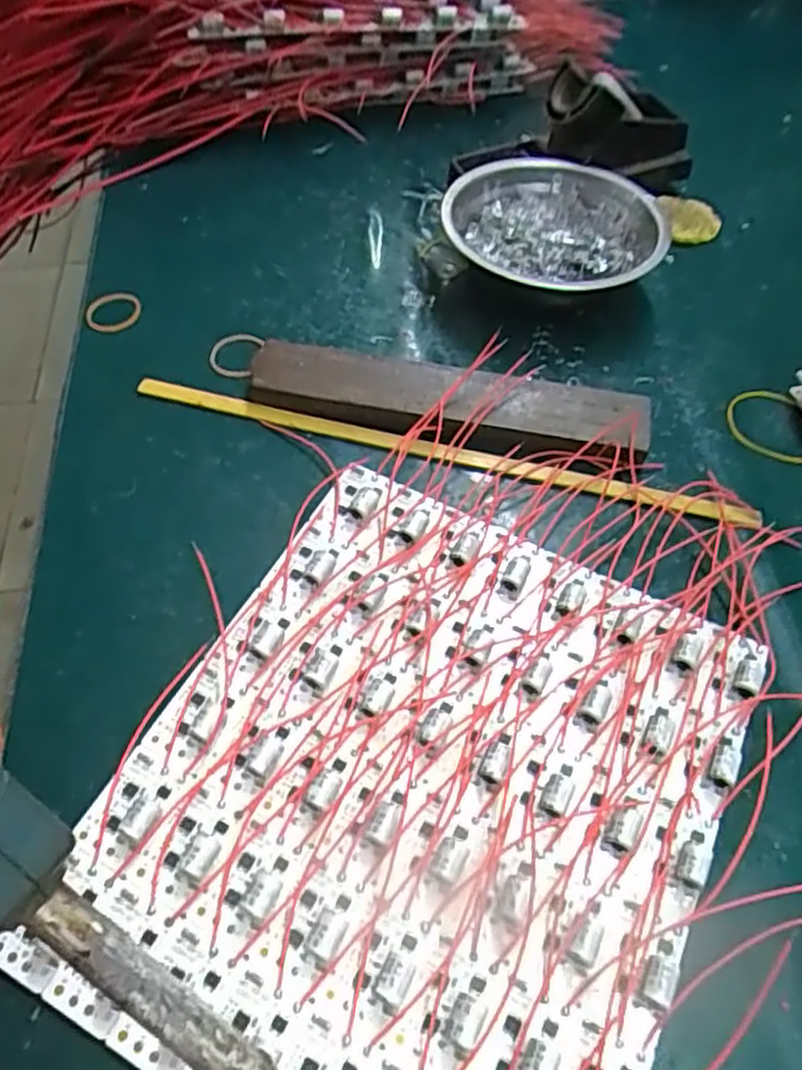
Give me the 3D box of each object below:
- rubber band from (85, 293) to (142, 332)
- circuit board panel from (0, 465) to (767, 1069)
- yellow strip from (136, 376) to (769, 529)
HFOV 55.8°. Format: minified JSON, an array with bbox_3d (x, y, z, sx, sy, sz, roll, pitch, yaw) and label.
[{"bbox_3d":[-0.163,-0.127,0.429,0.030,0.004,0.027,1,67,-1],"label":"rubber band"},{"bbox_3d":[0.009,0.092,0.282,0.200,0.012,0.235,25,58,14],"label":"circuit board panel"},{"bbox_3d":[0.016,-0.044,0.379,0.315,0.006,0.011,14,56,7],"label":"yellow strip"}]

